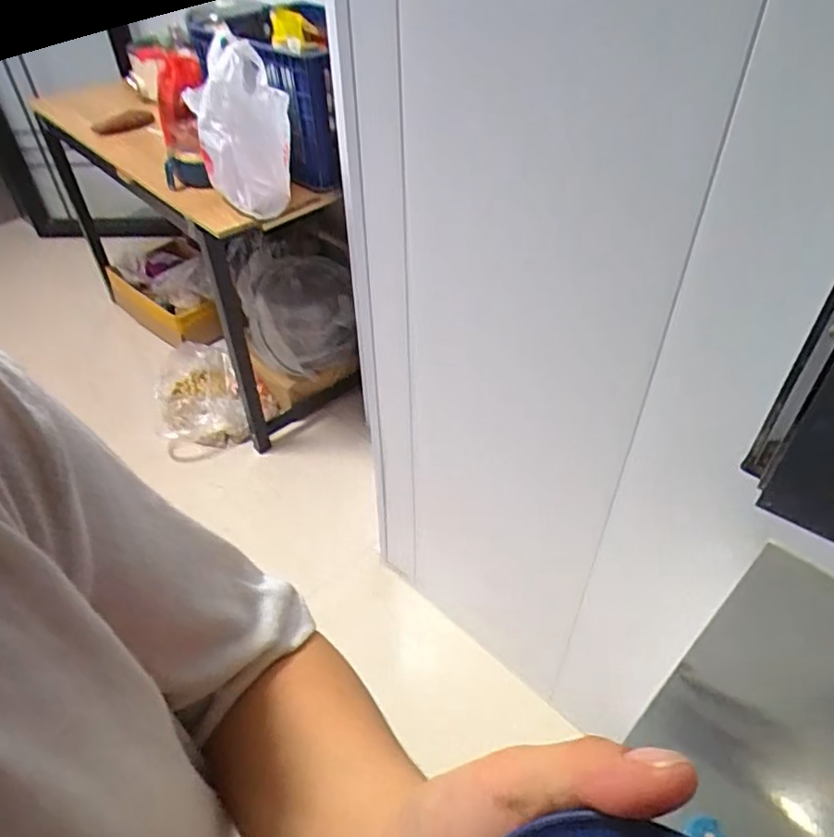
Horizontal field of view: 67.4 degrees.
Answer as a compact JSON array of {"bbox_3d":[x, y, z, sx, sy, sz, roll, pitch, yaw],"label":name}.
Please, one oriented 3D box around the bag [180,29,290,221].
[{"bbox_3d":[-0.392,-0.643,1.389,0.172,0.297,0.213,1,44,3],"label":"bag"}]

